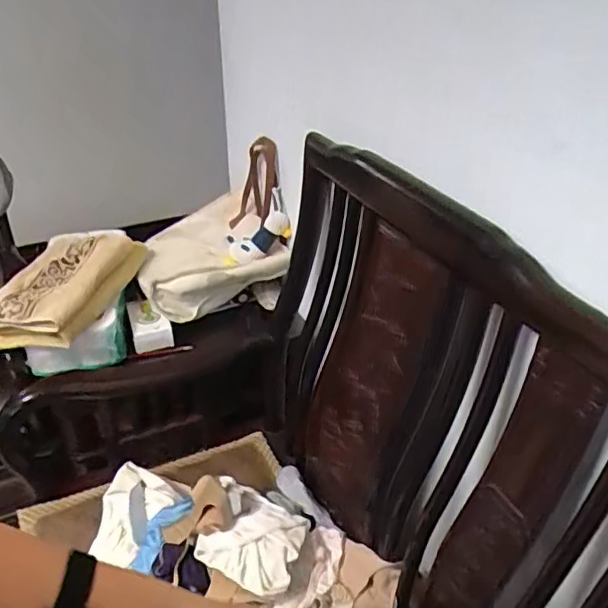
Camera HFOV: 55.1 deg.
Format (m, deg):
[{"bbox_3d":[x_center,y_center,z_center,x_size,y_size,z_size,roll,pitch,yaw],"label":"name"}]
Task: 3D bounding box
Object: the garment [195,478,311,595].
[{"bbox_3d":[-0.087,0.374,0.958,0.170,0.047,0.191,9,35,13],"label":"garment"}]

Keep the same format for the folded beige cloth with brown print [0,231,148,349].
[{"bbox_3d":[-0.472,-0.053,1.204,0.187,0.096,0.373,7,34,9],"label":"folded beige cloth with brown print"}]

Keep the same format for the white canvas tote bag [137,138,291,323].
[{"bbox_3d":[-0.232,-0.194,1.330,0.315,0.275,0.374,-11,36,-17],"label":"white canvas tote bag"}]

